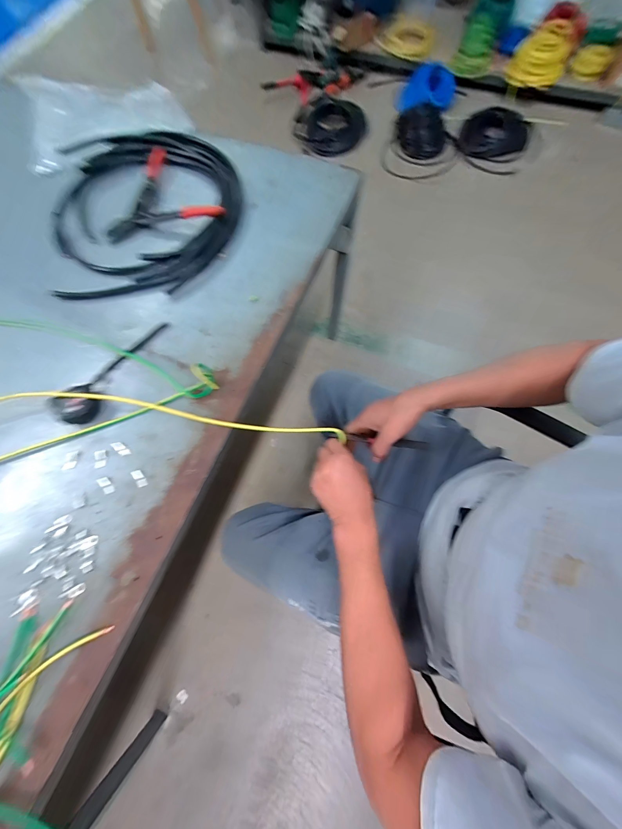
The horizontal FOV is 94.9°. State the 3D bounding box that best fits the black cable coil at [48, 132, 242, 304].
[{"bbox_3d":[-0.357,-0.465,0.624,0.396,0.030,0.479,-15,72,-3],"label":"black cable coil"}]

